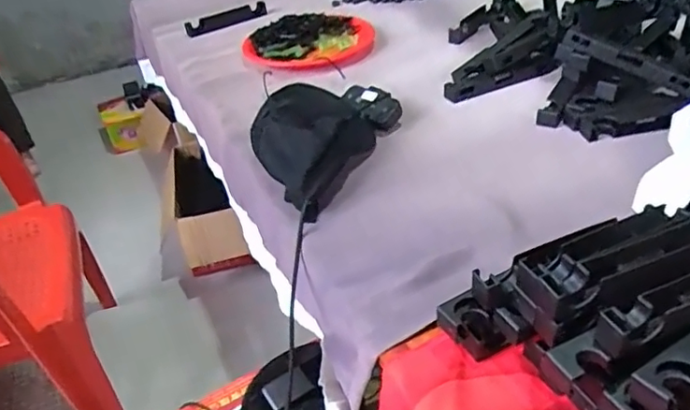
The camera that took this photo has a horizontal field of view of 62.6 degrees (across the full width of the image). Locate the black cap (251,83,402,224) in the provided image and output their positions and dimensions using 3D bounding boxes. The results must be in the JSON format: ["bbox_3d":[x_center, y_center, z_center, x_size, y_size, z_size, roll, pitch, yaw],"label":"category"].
[{"bbox_3d":[-0.034,-0.106,0.790,0.144,0.083,0.277,15,42,26],"label":"black cap"}]

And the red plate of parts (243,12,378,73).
[{"bbox_3d":[-0.070,-0.316,1.121,0.257,0.048,0.225,-7,36,-1],"label":"red plate of parts"}]

